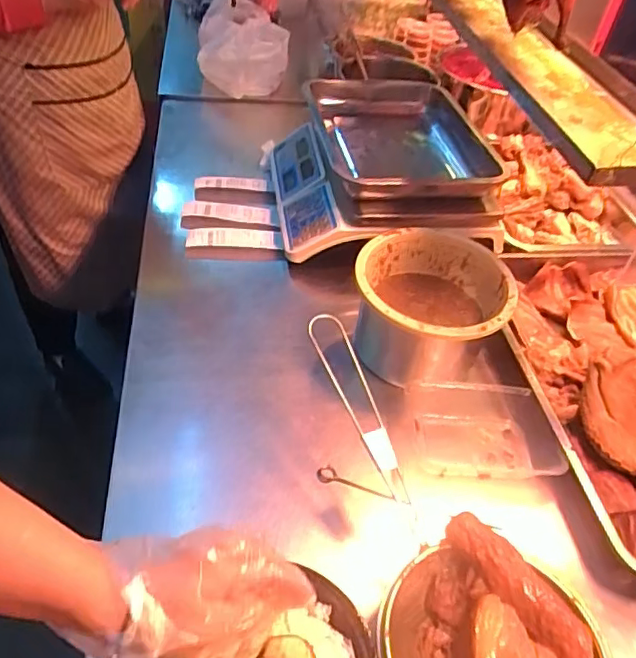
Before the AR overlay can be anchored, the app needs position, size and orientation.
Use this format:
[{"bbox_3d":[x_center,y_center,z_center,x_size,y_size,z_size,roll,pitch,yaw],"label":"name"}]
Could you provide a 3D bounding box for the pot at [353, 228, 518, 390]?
[{"bbox_3d":[0.140,-0.023,0.737,0.187,0.118,0.190,6,44,-6],"label":"pot"}]

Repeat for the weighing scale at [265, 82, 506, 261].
[{"bbox_3d":[0.108,-0.278,0.970,0.347,0.133,0.396,3,44,-8],"label":"weighing scale"}]

